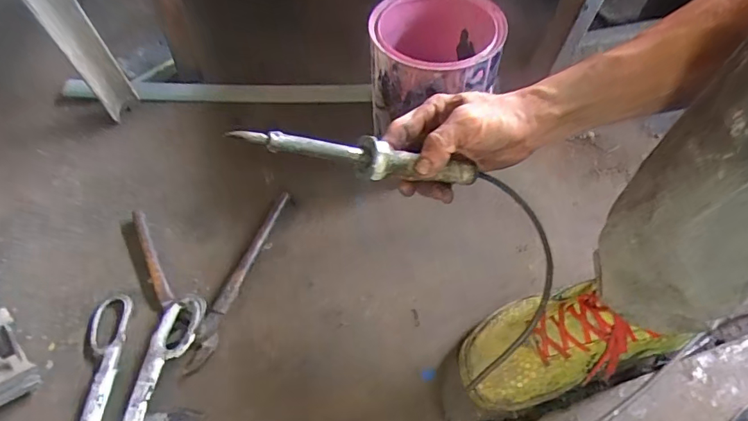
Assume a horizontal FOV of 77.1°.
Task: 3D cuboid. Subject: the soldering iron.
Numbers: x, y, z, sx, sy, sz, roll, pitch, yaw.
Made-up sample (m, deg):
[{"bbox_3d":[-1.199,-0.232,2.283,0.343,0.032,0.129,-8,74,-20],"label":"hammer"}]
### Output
[{"bbox_3d":[-0.003,-0.040,0.361,0.202,0.023,0.025,8,52,-25],"label":"soldering iron"}]

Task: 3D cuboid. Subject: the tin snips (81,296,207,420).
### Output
[{"bbox_3d":[-0.282,0.214,0.498,0.133,0.024,0.263,6,56,5],"label":"tin snips"}]

